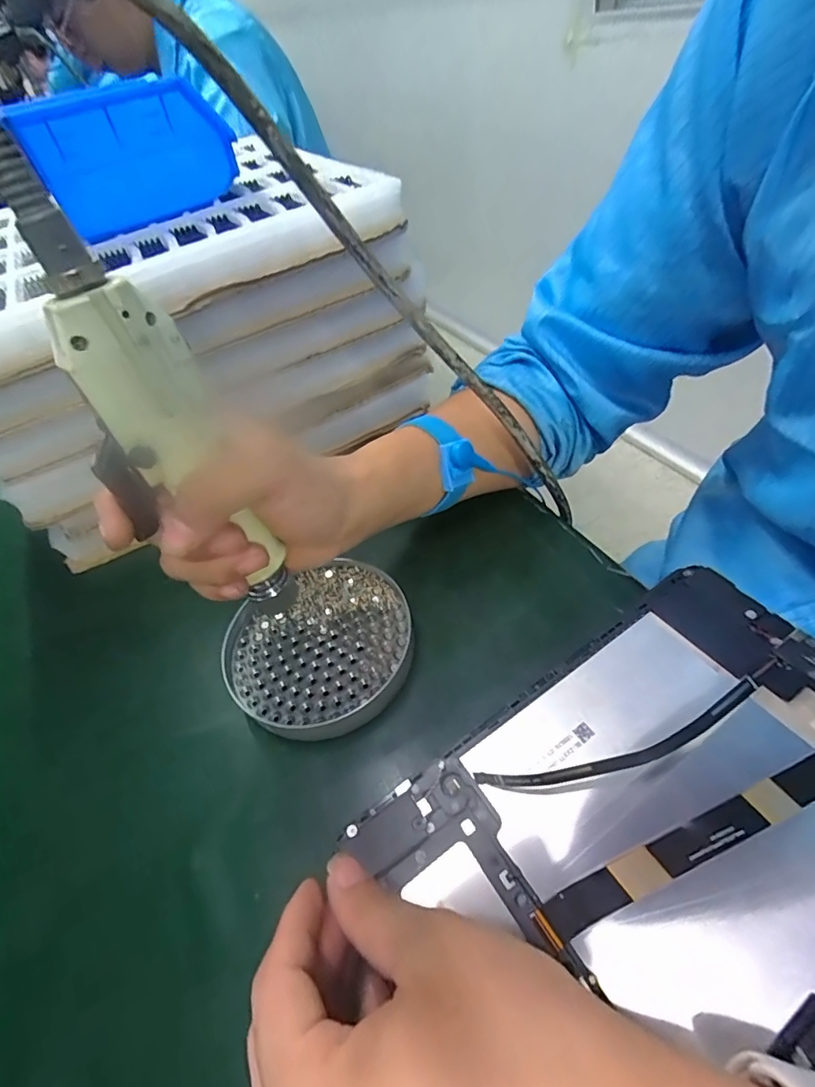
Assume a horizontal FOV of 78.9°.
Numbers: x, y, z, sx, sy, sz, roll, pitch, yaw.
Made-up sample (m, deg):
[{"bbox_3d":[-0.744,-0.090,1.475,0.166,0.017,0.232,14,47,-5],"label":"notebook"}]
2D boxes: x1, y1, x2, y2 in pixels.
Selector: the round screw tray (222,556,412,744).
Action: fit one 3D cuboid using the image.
[{"bbox_3d":[-0.057,0.061,0.305,0.113,0.017,0.110,-5,49,6],"label":"round screw tray"}]

